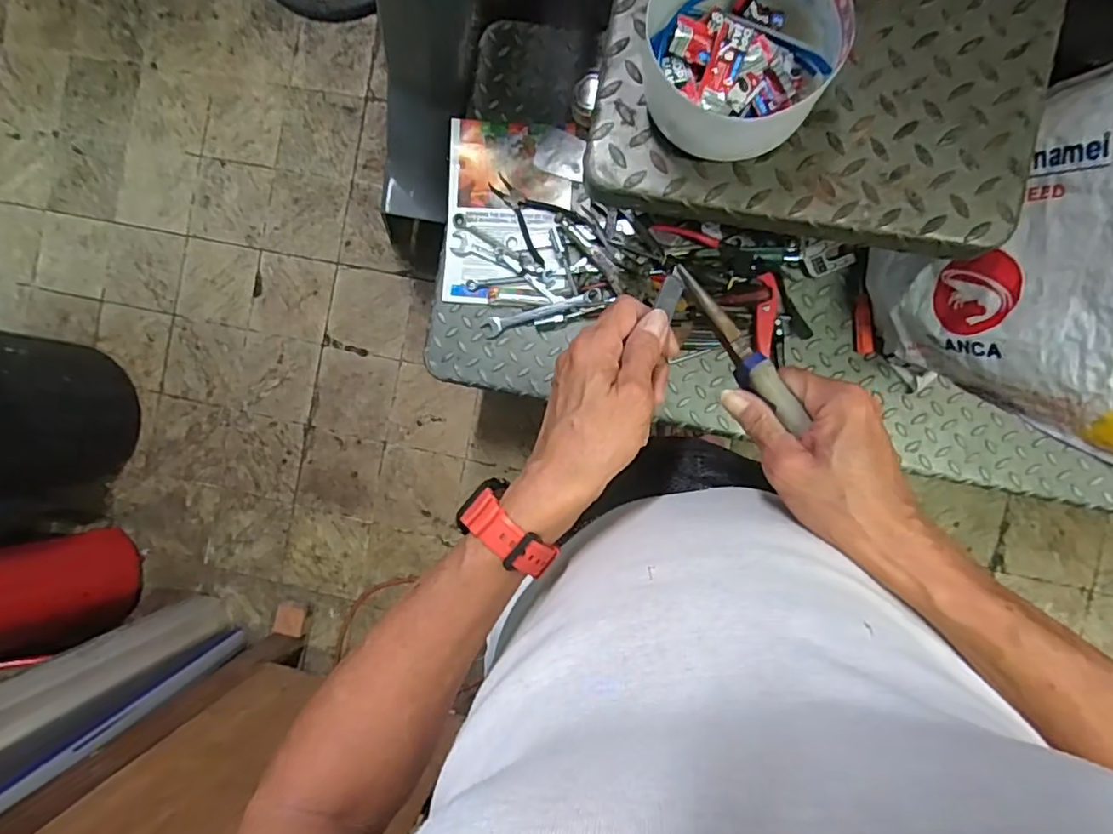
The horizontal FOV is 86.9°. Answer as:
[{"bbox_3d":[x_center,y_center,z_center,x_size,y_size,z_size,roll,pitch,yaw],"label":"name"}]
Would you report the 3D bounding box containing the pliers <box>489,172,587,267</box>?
[{"bbox_3d":[-0.045,-0.332,0.945,0.155,0.015,0.103,44,94,4],"label":"pliers"}]

